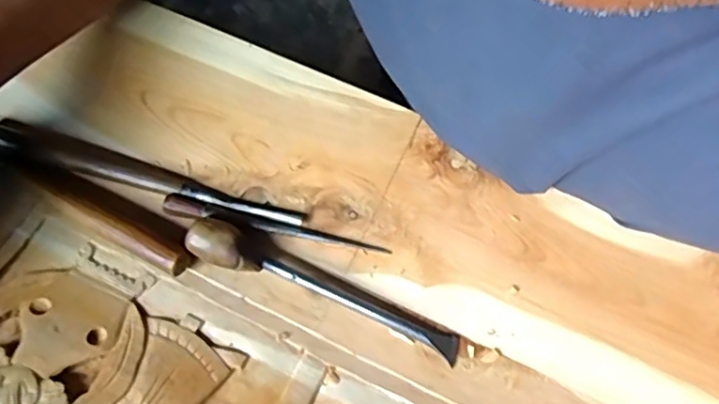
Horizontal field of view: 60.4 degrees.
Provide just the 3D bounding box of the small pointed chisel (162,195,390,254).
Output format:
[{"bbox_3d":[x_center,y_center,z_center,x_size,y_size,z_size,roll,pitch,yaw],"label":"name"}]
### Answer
[{"bbox_3d":[-0.058,0.015,0.417,0.153,0.009,0.013,10,69,4],"label":"small pointed chisel"}]

